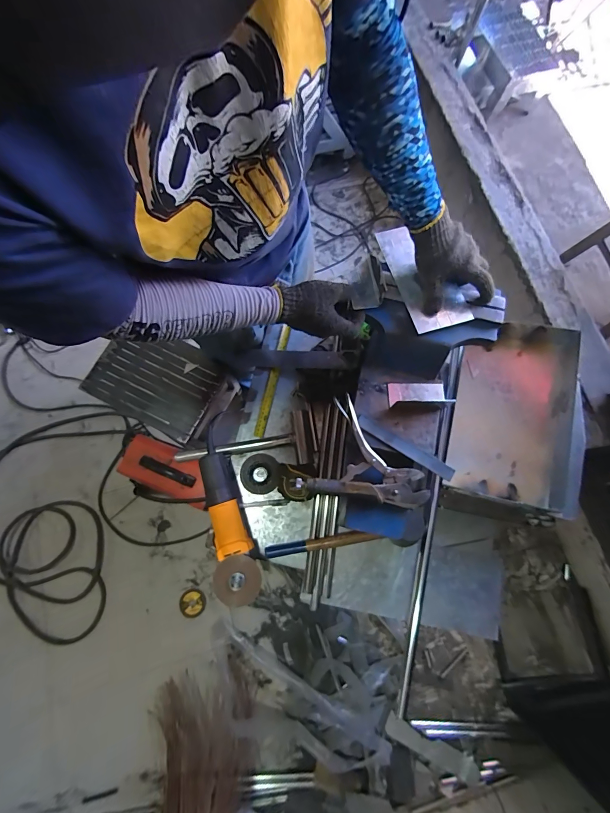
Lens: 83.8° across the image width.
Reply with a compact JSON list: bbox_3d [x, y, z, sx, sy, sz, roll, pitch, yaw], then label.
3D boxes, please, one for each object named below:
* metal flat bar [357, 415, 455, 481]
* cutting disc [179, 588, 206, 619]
[{"bbox_3d":[0.170,0.069,0.582,0.180,0.007,0.026,30,78,7],"label":"metal flat bar"},{"bbox_3d":[-0.383,0.670,1.156,0.086,0.008,0.087,1,66,-2],"label":"cutting disc"}]

